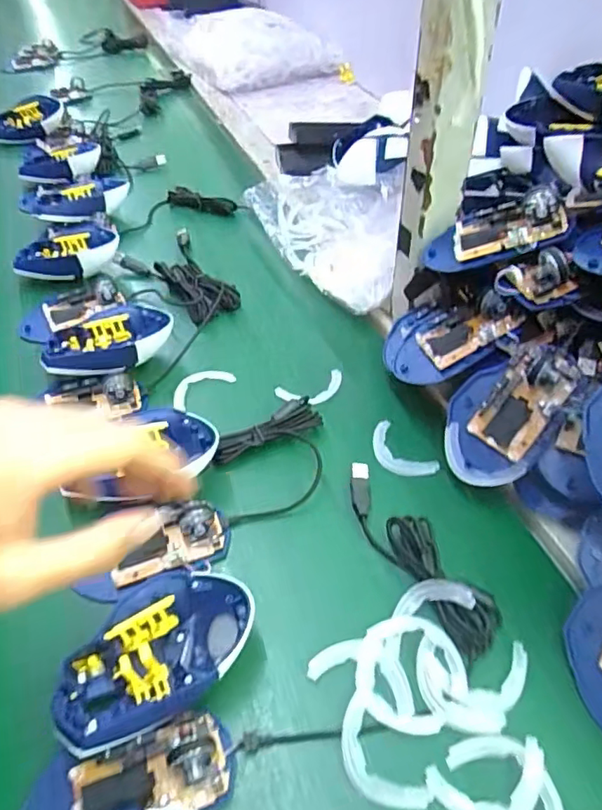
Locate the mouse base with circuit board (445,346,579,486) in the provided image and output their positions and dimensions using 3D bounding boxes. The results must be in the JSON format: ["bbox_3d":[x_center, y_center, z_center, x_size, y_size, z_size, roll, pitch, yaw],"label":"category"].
[{"bbox_3d":[0.147,0.006,0.406,0.072,0.025,0.108,33,98,30],"label":"mouse base with circuit board"}]

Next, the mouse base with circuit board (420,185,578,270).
[{"bbox_3d":[0.146,-0.134,0.426,0.109,0.026,0.053,-8,56,34],"label":"mouse base with circuit board"}]

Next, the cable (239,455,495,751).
[{"bbox_3d":[0.060,0.125,0.348,0.121,0.028,0.205,16,50,15],"label":"cable"}]

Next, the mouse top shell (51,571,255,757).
[{"bbox_3d":[-0.087,0.149,0.333,0.122,0.039,0.081,-27,52,-22],"label":"mouse top shell"}]

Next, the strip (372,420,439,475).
[{"bbox_3d":[0.079,0.039,0.452,0.037,0.004,0.064,-31,54,-25],"label":"strip"}]

